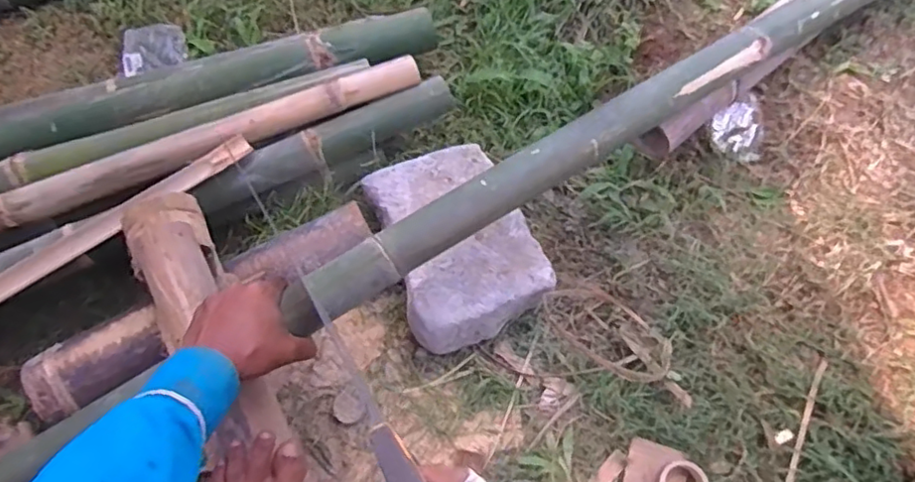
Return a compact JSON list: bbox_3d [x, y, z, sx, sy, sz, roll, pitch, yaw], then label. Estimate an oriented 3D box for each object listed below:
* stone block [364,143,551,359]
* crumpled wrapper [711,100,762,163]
[{"bbox_3d":[-0.005,0.001,0.842,0.185,0.080,0.258,-21,63,-12],"label":"stone block"},{"bbox_3d":[0.401,-0.160,0.896,0.064,0.016,0.091,11,61,6],"label":"crumpled wrapper"}]

